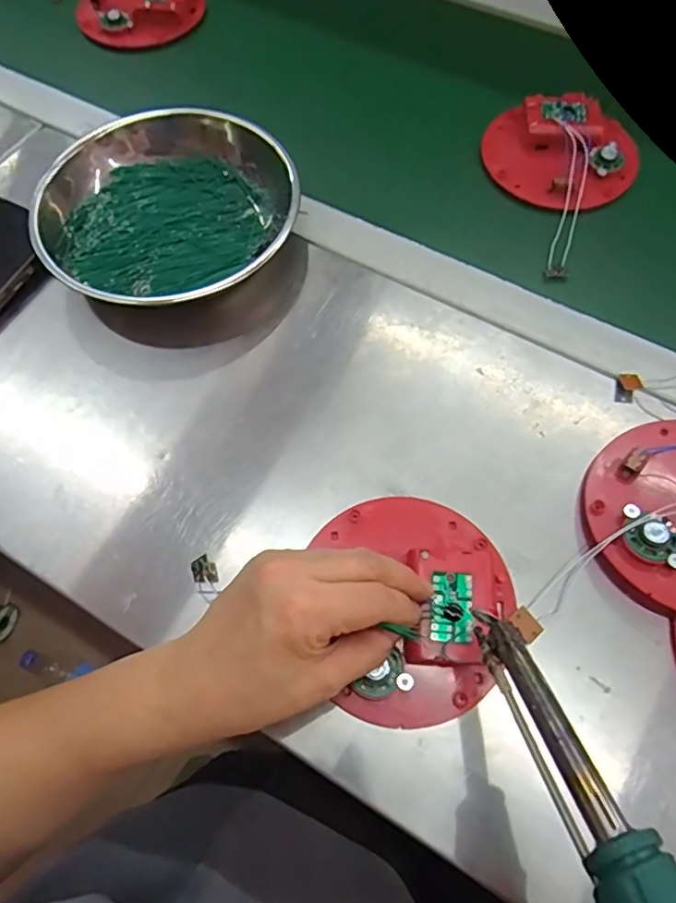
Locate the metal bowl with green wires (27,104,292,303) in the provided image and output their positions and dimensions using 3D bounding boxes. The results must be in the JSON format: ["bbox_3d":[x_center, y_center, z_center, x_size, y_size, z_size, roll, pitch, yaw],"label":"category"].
[{"bbox_3d":[-0.128,-0.181,0.430,0.191,0.048,0.188,-24,67,-9],"label":"metal bowl with green wires"}]

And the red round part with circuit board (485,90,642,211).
[{"bbox_3d":[0.176,-0.247,0.467,0.105,0.024,0.122,-33,69,-12],"label":"red round part with circuit board"}]

